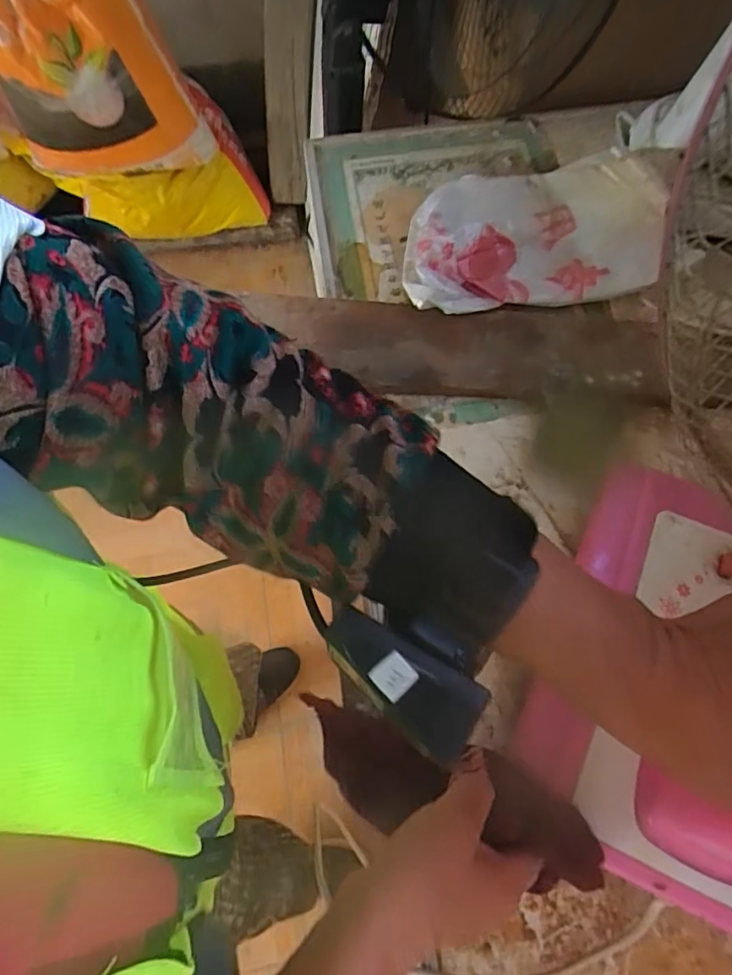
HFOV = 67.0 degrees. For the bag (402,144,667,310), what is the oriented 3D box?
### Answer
[{"bbox_3d":[0.160,-0.253,0.549,0.252,0.060,0.156,-5,66,-5],"label":"bag"}]

